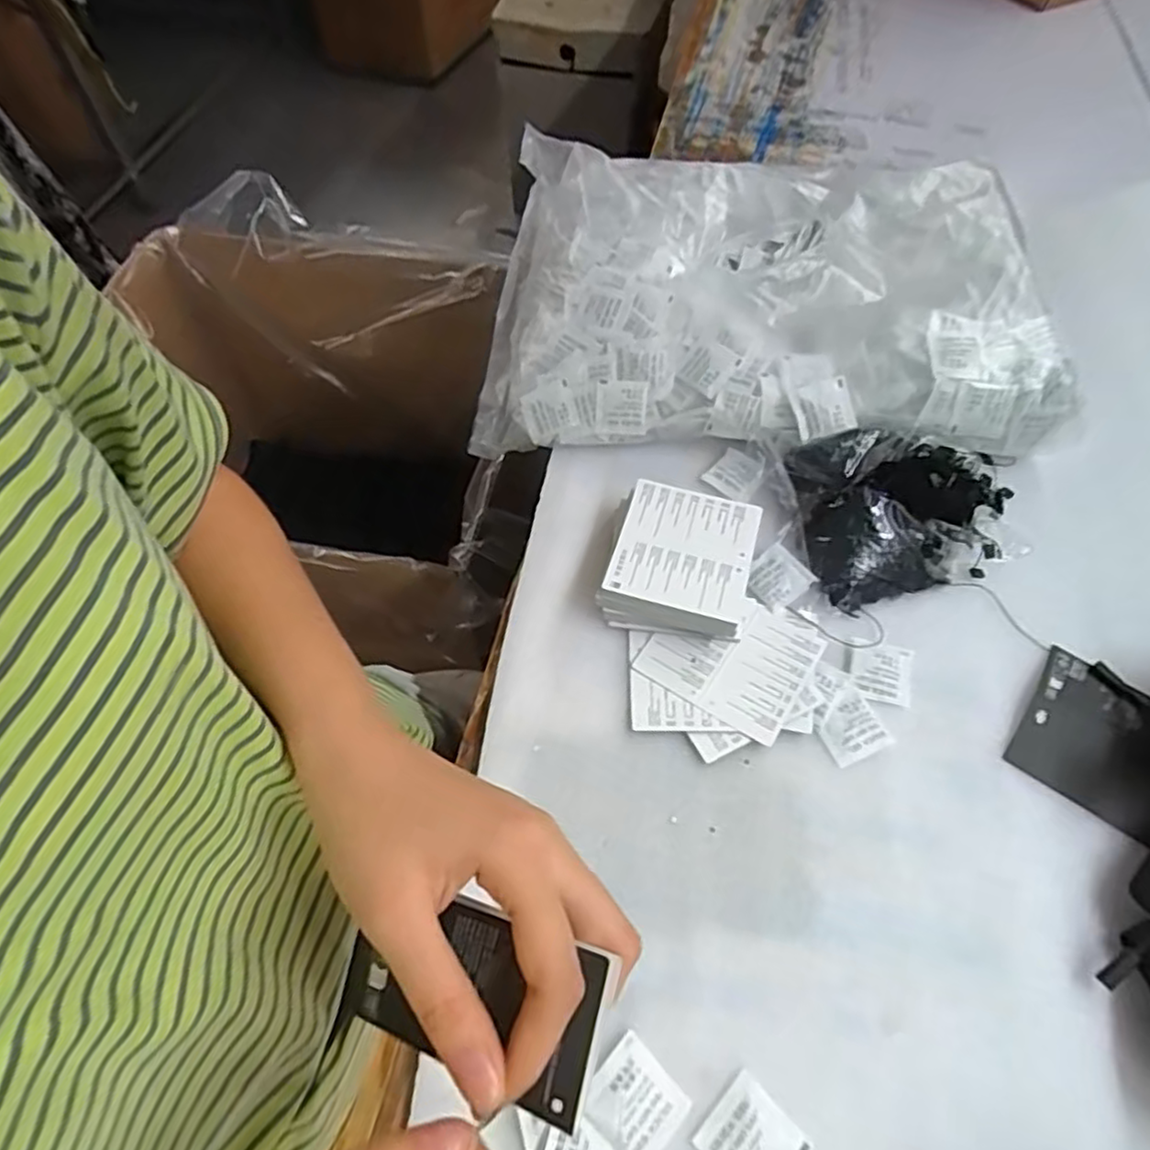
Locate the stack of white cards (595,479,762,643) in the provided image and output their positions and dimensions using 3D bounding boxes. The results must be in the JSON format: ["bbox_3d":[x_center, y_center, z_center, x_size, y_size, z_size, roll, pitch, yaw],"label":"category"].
[{"bbox_3d":[0.072,-0.011,0.478,0.096,0.036,0.102,12,59,7],"label":"stack of white cards"}]

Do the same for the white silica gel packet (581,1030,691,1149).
[{"bbox_3d":[0.028,0.252,0.330,0.041,0.004,0.040,43,59,15],"label":"white silica gel packet"}]

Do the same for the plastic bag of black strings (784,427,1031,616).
[{"bbox_3d":[0.240,-0.047,0.492,0.153,0.052,0.120,-6,58,-3],"label":"plastic bag of black strings"}]

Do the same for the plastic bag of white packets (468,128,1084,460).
[{"bbox_3d":[0.155,-0.256,0.606,0.449,0.076,0.354,4,58,3],"label":"plastic bag of white packets"}]

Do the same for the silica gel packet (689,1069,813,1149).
[{"bbox_3d":[0.083,0.266,0.324,0.043,0.004,0.040,39,66,22],"label":"silica gel packet"}]

